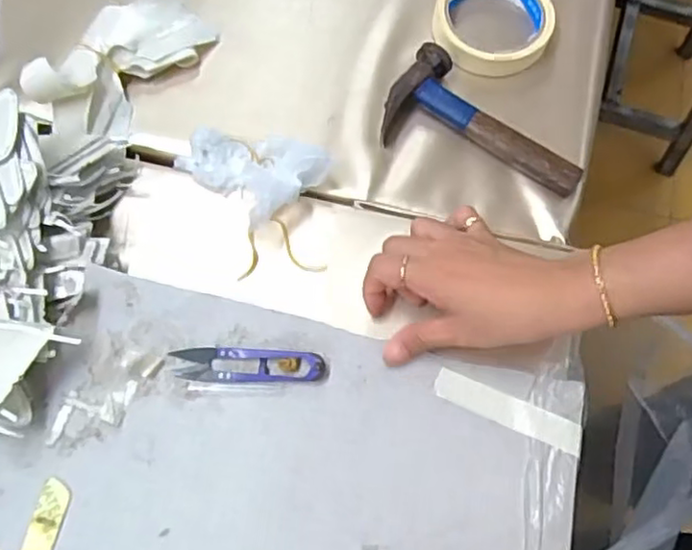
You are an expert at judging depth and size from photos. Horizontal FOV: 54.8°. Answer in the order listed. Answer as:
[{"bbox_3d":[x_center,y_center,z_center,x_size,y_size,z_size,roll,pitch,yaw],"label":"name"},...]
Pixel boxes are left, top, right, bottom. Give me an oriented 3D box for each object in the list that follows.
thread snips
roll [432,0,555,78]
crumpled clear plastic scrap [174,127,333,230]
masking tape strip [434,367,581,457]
[{"bbox_3d":[-0.064,0.060,0.440,0.097,0.008,0.022,3,68,-1],"label":"thread snips"},{"bbox_3d":[0.121,-0.211,0.557,0.095,0.029,0.094,1,68,-2],"label":"roll"},{"bbox_3d":[-0.069,-0.085,0.494,0.076,0.030,0.094,-42,75,-17],"label":"crumpled clear plastic scrap"},{"bbox_3d":[0.106,0.088,0.437,0.098,0.004,0.019,22,74,10],"label":"masking tape strip"}]

